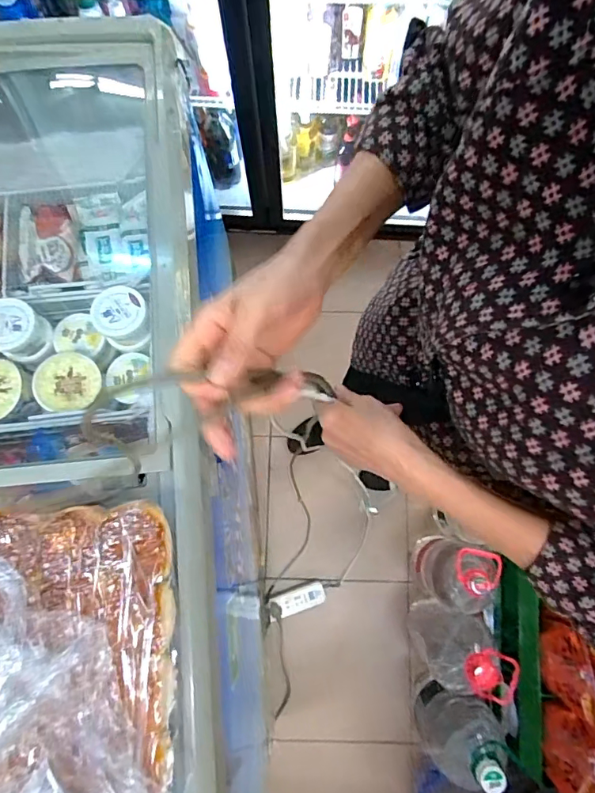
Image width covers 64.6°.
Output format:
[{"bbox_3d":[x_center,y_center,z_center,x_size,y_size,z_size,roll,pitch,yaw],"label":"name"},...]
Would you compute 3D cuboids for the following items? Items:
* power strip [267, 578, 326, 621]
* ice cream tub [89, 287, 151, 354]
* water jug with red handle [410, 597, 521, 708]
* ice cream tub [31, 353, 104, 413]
[{"bbox_3d":[-0.003,0.544,1.264,0.153,0.033,0.067,-17,78,-4],"label":"power strip"},{"bbox_3d":[-0.278,-0.124,0.756,0.082,0.068,0.089,0,77,0],"label":"ice cream tub"},{"bbox_3d":[0.377,0.593,1.102,0.171,0.293,0.164,17,78,4],"label":"water jug with red handle"},{"bbox_3d":[-0.366,-0.018,0.769,0.097,0.062,0.093,0,77,0],"label":"ice cream tub"}]

